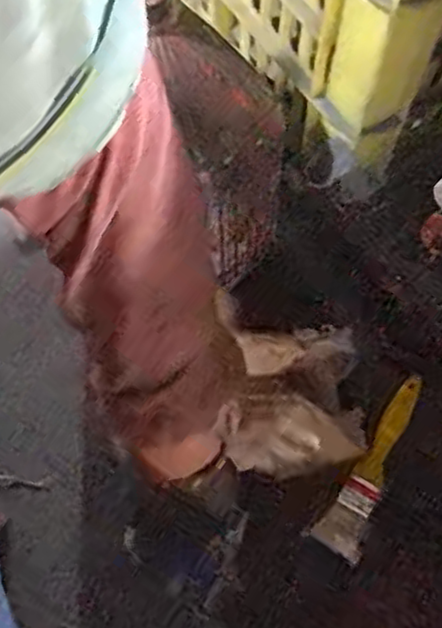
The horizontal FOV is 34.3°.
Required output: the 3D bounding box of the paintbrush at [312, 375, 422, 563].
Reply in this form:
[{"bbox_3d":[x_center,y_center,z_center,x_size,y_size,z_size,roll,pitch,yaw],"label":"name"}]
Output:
[{"bbox_3d":[0.134,0.132,0.627,0.040,0.023,0.163,26,90,13],"label":"paintbrush"}]

